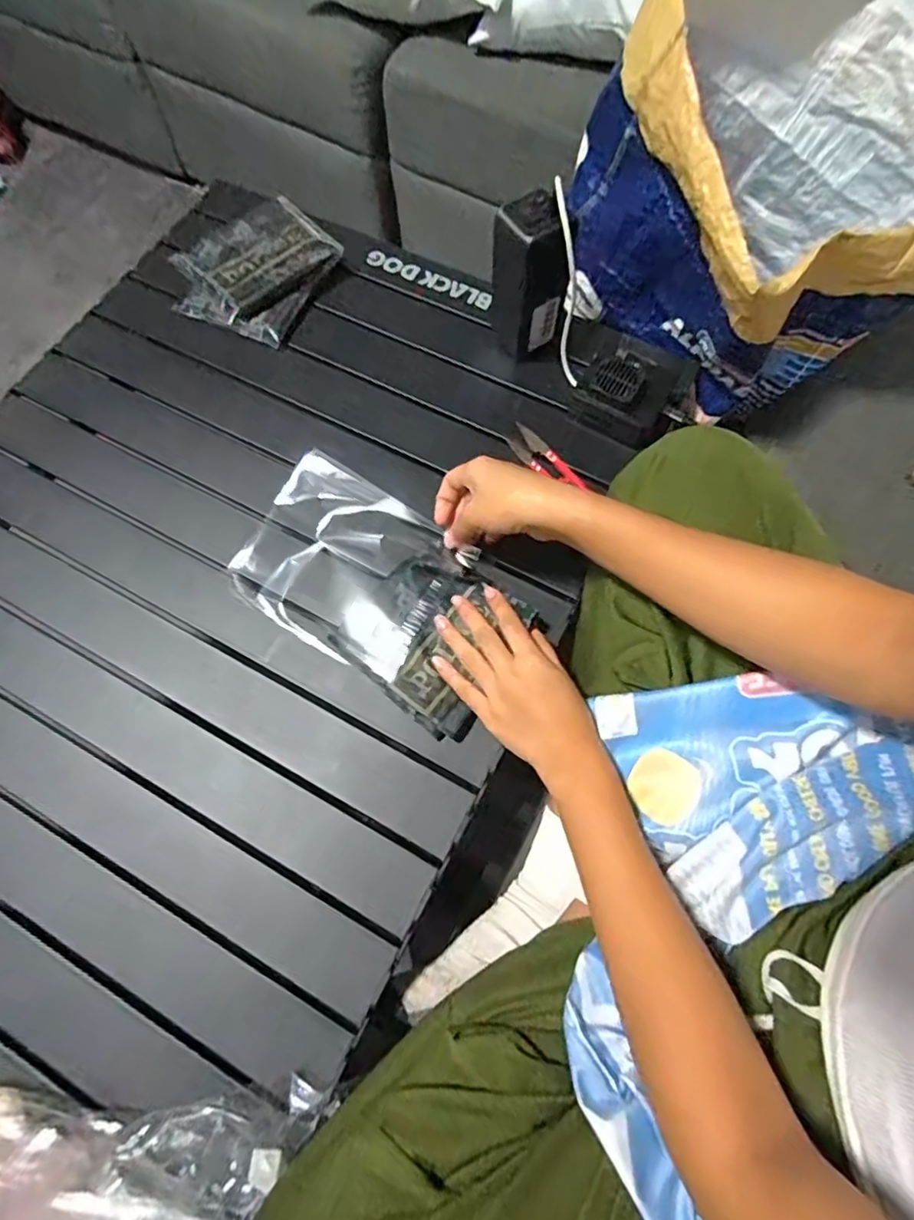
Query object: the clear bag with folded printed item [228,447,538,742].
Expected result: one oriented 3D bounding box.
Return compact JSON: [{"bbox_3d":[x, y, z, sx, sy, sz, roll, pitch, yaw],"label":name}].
[{"bbox_3d":[-0.066,-0.020,0.492,0.245,0.024,0.143,33,72,12],"label":"clear bag with folded printed item"}]

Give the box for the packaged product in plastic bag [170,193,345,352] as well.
[{"bbox_3d":[-0.210,-0.363,0.620,0.152,0.038,0.170,31,73,12],"label":"packaged product in plastic bag"}]

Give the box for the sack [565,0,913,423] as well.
[{"bbox_3d":[0.280,-0.360,0.530,0.268,0.230,0.295,-26,71,-9],"label":"sack"}]

